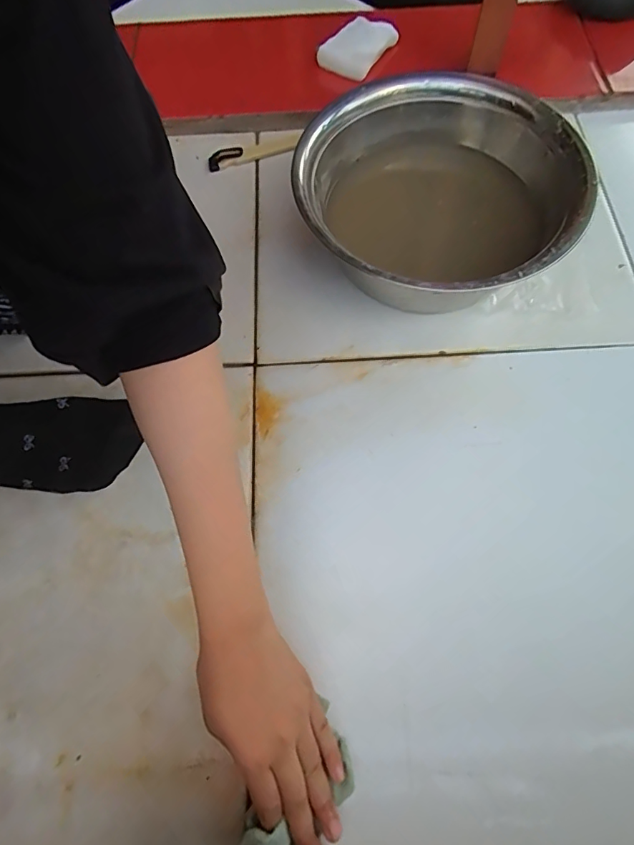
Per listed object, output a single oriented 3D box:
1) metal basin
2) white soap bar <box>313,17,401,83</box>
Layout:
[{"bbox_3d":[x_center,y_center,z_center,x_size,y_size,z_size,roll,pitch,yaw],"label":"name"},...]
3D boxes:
[{"bbox_3d":[0.117,-0.211,0.464,0.257,0.099,0.250,0,68,1],"label":"metal basin"},{"bbox_3d":[0.051,-0.480,0.595,0.067,0.018,0.102,32,71,14],"label":"white soap bar"}]

